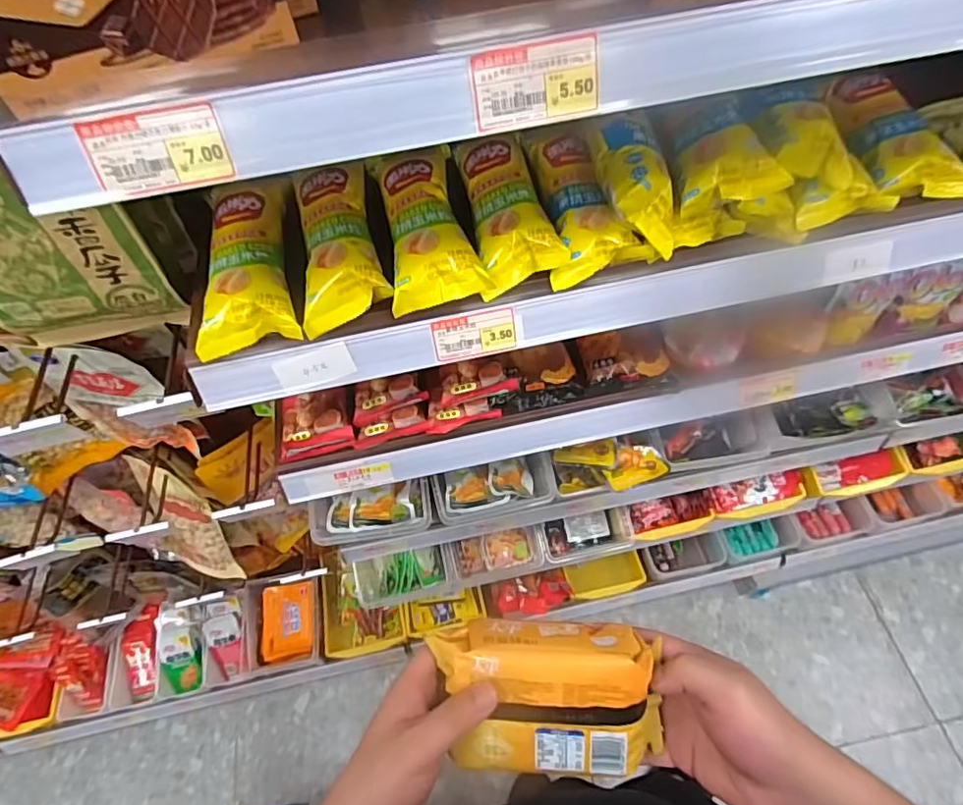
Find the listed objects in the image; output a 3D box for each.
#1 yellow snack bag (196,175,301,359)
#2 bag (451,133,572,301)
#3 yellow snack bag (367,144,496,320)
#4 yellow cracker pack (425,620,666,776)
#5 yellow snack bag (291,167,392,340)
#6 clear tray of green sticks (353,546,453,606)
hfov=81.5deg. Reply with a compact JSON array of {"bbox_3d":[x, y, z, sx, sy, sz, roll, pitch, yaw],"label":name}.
[{"bbox_3d":[-0.201,-0.123,0.467,0.074,0.034,0.175,-14,59,-5],"label":"yellow snack bag"},{"bbox_3d":[0.023,-0.180,0.488,0.067,0.036,0.189,-8,59,-2],"label":"bag"},{"bbox_3d":[-0.050,-0.165,0.482,0.075,0.033,0.184,-12,59,-4],"label":"yellow snack bag"},{"bbox_3d":[0.045,0.189,0.362,0.143,0.055,0.086,0,59,4],"label":"yellow cracker pack"},{"bbox_3d":[-0.125,-0.145,0.480,0.068,0.038,0.177,-12,59,-4],"label":"yellow snack bag"},{"bbox_3d":[-0.146,0.306,1.001,0.170,0.072,0.085,-13,59,-4],"label":"clear tray of green sticks"}]

